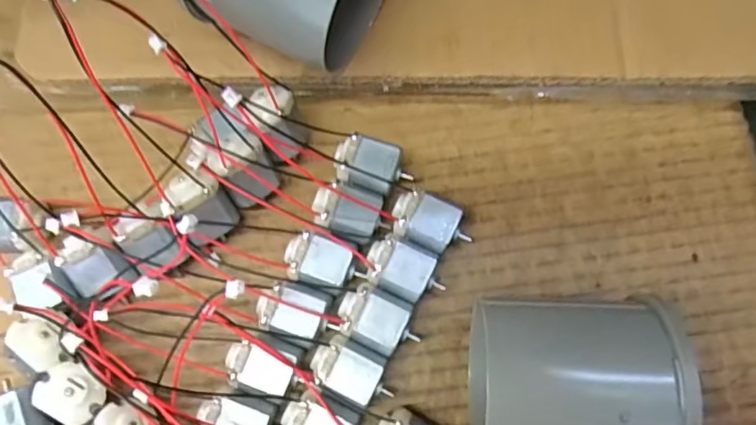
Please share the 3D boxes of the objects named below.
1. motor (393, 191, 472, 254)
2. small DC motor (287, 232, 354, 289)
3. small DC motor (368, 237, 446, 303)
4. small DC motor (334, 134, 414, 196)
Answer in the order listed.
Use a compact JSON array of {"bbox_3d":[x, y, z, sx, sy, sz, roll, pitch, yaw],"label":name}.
[{"bbox_3d":[0.019,0.005,0.194,0.027,0.015,0.018,25,77,5],"label":"motor"},{"bbox_3d":[-0.020,0.018,0.190,0.025,0.017,0.016,13,76,2],"label":"small DC motor"},{"bbox_3d":[0.009,0.021,0.189,0.026,0.015,0.018,24,77,5],"label":"small DC motor"},{"bbox_3d":[-0.002,-0.016,0.198,0.026,0.016,0.018,22,77,4],"label":"small DC motor"}]

